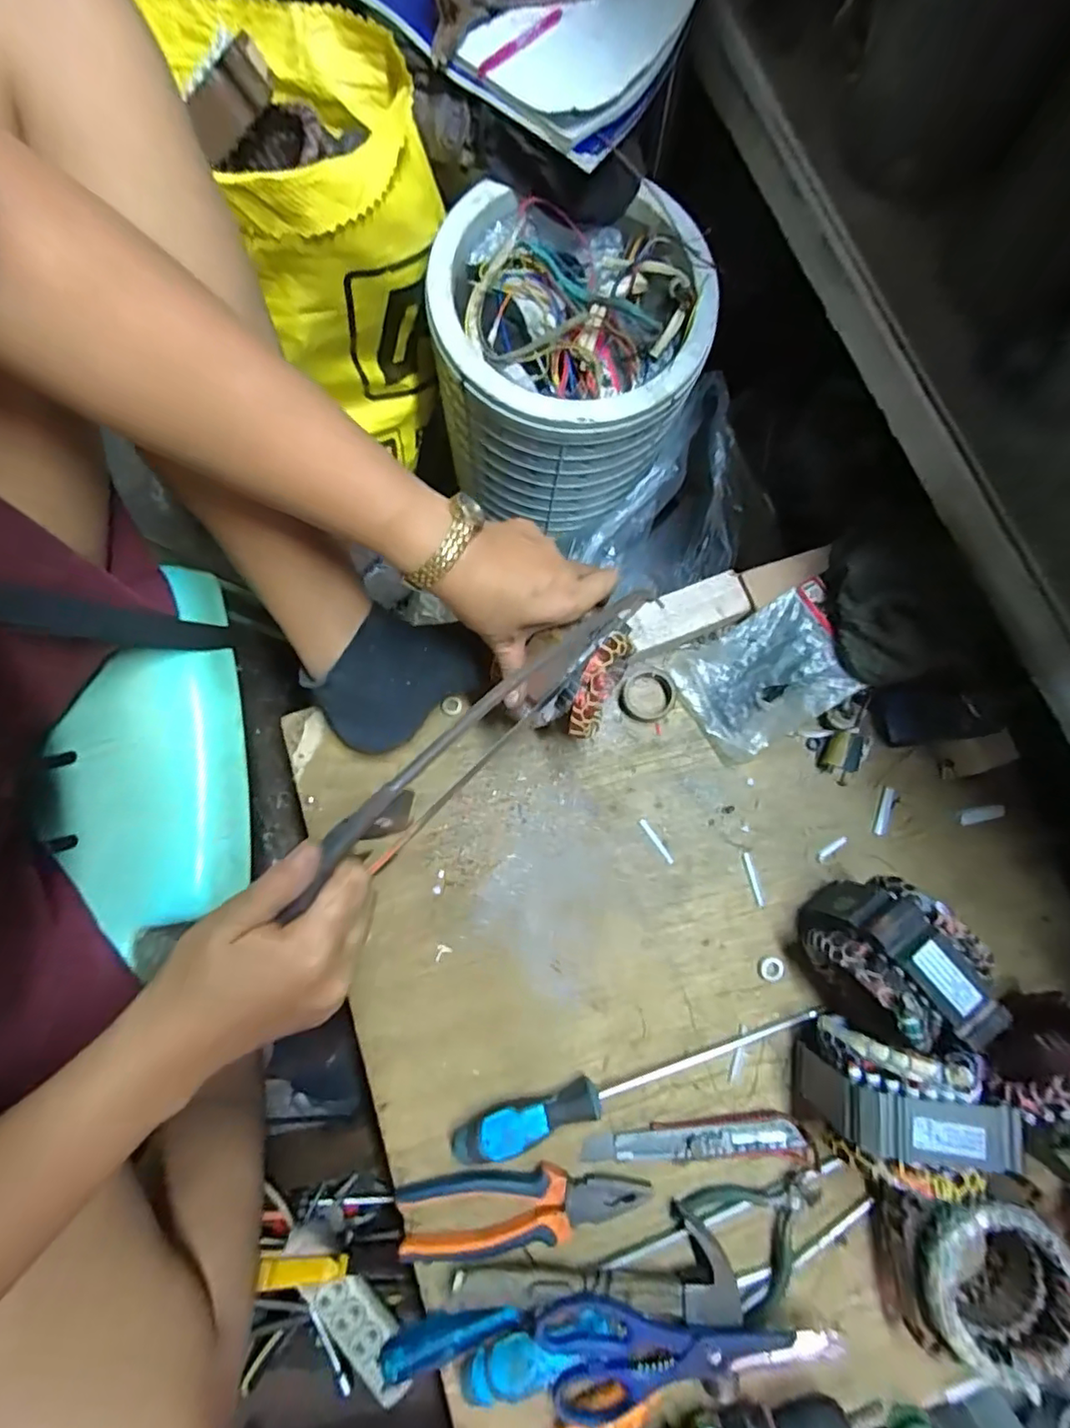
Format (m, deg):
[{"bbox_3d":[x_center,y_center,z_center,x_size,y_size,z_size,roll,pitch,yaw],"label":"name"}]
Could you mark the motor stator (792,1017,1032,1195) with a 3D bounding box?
[{"bbox_3d":[0.253,0.269,0.414,0.104,0.108,0.083,8,79,1],"label":"motor stator"}]

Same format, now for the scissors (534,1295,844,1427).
[{"bbox_3d":[0.103,0.431,0.400,0.195,0.014,0.078,-13,85,2],"label":"scissors"}]

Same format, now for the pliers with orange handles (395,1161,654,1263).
[{"bbox_3d":[-0.009,0.371,0.436,0.184,0.015,0.052,-6,79,-1],"label":"pliers with orange handles"}]

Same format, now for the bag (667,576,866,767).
[{"bbox_3d":[0.197,-0.031,0.496,0.136,0.016,0.104,-30,82,17],"label":"bag"}]

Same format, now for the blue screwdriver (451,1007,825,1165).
[{"bbox_3d":[0.082,0.283,0.444,0.298,0.033,0.035,-17,80,-3],"label":"blue screwdriver"}]

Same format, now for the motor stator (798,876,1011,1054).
[{"bbox_3d":[0.259,0.181,0.430,0.080,0.110,0.103,-29,80,-6],"label":"motor stator"}]

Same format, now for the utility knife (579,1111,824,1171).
[{"bbox_3d":[0.126,0.329,0.449,0.174,0.015,0.035,-1,79,0],"label":"utility knife"}]

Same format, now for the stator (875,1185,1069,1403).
[{"bbox_3d":[0.307,0.388,0.410,0.097,0.068,0.099,0,79,0],"label":"stator"}]

